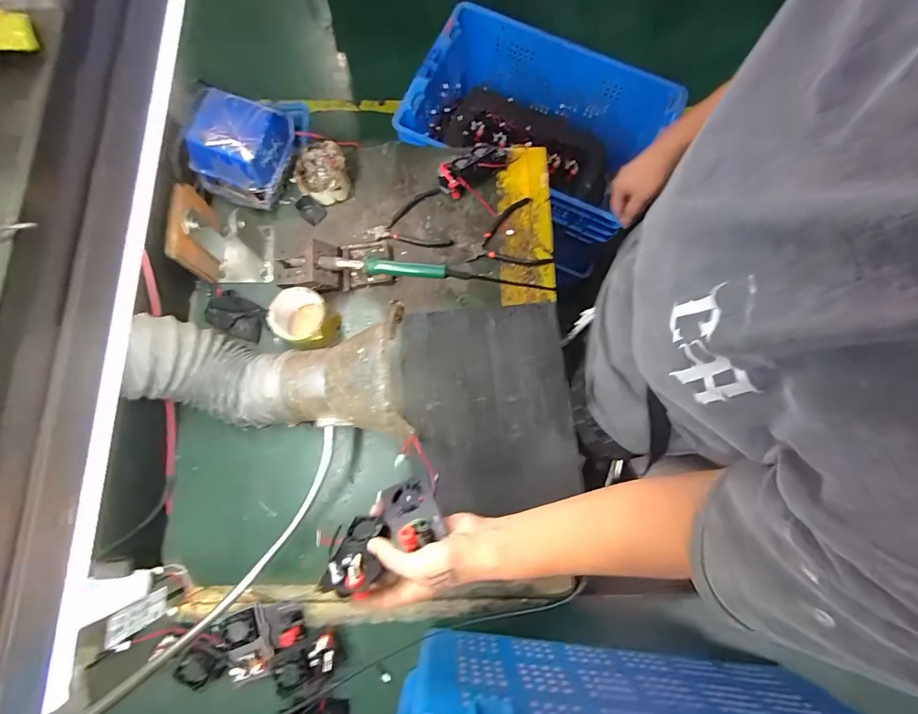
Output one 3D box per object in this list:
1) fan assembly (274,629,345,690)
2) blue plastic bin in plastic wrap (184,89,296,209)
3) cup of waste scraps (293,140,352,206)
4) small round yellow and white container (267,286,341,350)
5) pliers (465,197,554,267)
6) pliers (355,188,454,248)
[{"bbox_3d":[-0.206,0.416,0.544,0.087,0.031,0.051,-21,79,-5],"label":"fan assembly"},{"bbox_3d":[-0.336,-0.330,0.623,0.109,0.114,0.144,22,79,4],"label":"blue plastic bin in plastic wrap"},{"bbox_3d":[-0.234,-0.316,0.688,0.089,0.059,0.086,0,78,-1],"label":"cup of waste scraps"},{"bbox_3d":[-0.241,-0.057,0.627,0.083,0.072,0.079,0,78,-1],"label":"small round yellow and white container"},{"bbox_3d":[0.079,-0.204,0.696,0.136,0.009,0.127,-18,79,-5],"label":"pliers"},{"bbox_3d":[-0.099,-0.232,0.697,0.156,0.011,0.109,-13,79,-4],"label":"pliers"}]

